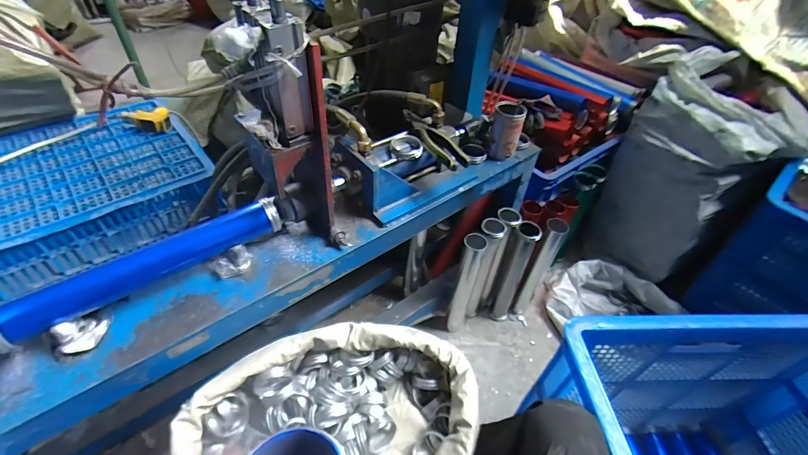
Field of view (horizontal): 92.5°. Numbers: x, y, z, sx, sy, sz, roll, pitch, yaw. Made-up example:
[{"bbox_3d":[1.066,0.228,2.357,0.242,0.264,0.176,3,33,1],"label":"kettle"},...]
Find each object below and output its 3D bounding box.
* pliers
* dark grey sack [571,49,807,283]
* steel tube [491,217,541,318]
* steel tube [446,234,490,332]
[{"bbox_3d":[0.051,-0.171,0.741,0.051,0.024,0.191,-22,52,-24],"label":"pliers"},{"bbox_3d":[0.828,-0.151,1.168,0.375,0.542,0.354,-33,57,-31],"label":"dark grey sack"},{"bbox_3d":[0.295,0.129,1.058,0.068,0.357,0.051,25,49,18],"label":"steel tube"},{"bbox_3d":[0.160,0.154,1.015,0.061,0.344,0.062,14,46,8],"label":"steel tube"}]

